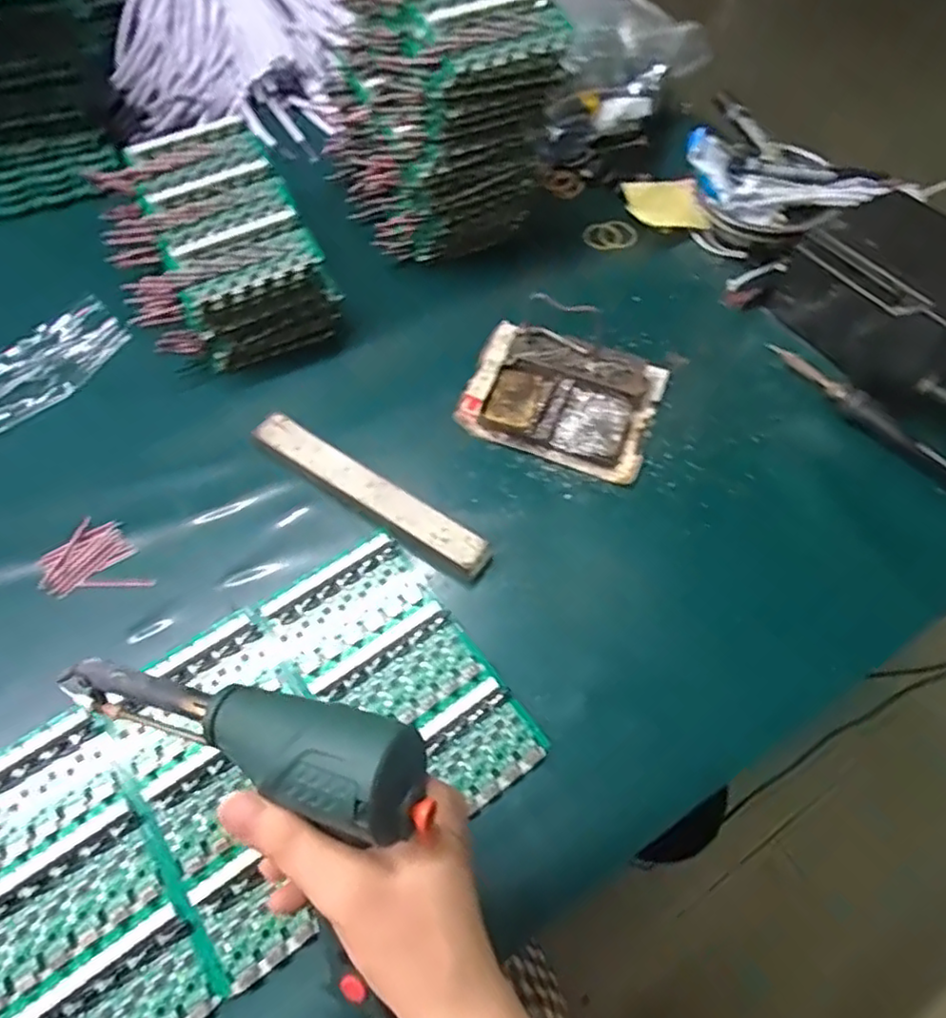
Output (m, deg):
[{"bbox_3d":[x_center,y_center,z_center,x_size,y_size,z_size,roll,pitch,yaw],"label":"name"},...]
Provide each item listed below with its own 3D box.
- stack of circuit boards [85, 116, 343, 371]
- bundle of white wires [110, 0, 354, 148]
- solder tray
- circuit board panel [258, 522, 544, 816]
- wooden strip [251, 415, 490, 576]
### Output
[{"bbox_3d":[-0.224,-0.224,0.555,0.153,0.089,0.187,-24,66,-14],"label":"stack of circuit boards"},{"bbox_3d":[-0.251,-0.503,0.648,0.214,0.130,0.296,-8,63,-6],"label":"bundle of white wires"},{"bbox_3d":[0.071,-0.092,0.521,0.149,0.025,0.112,20,64,8],"label":"solder tray"},{"bbox_3d":[-0.047,0.107,0.421,0.098,0.010,0.185,-34,69,-18],"label":"circuit board panel"},{"bbox_3d":[-0.077,-0.015,0.476,0.200,0.017,0.029,33,66,14],"label":"wooden strip"}]

